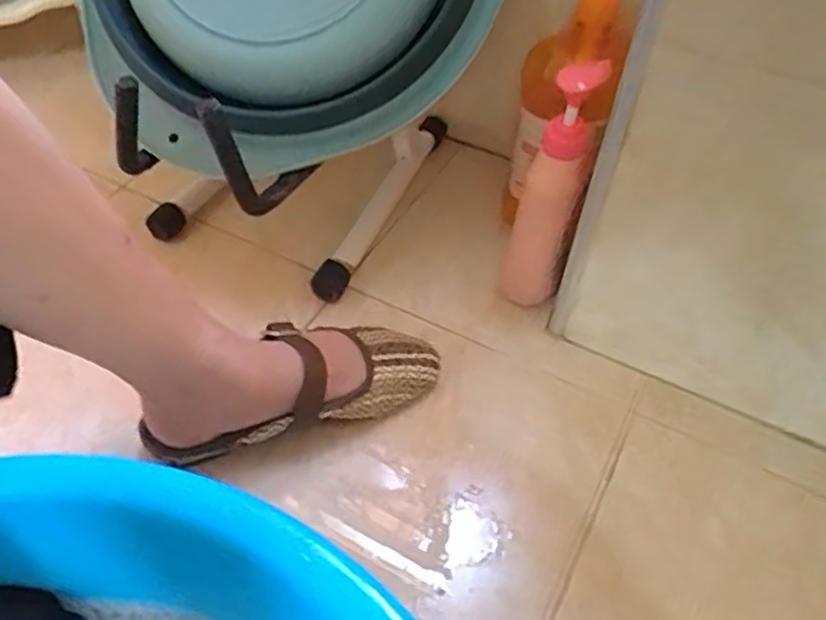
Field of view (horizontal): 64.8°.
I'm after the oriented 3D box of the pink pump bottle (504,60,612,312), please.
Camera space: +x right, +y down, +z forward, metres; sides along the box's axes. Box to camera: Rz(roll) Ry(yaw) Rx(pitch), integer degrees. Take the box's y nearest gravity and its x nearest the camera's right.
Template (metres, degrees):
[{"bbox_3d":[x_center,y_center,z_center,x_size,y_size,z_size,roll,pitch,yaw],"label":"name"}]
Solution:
[{"bbox_3d":[0.119,-0.101,0.578,0.047,0.221,0.067,12,50,8],"label":"pink pump bottle"}]

